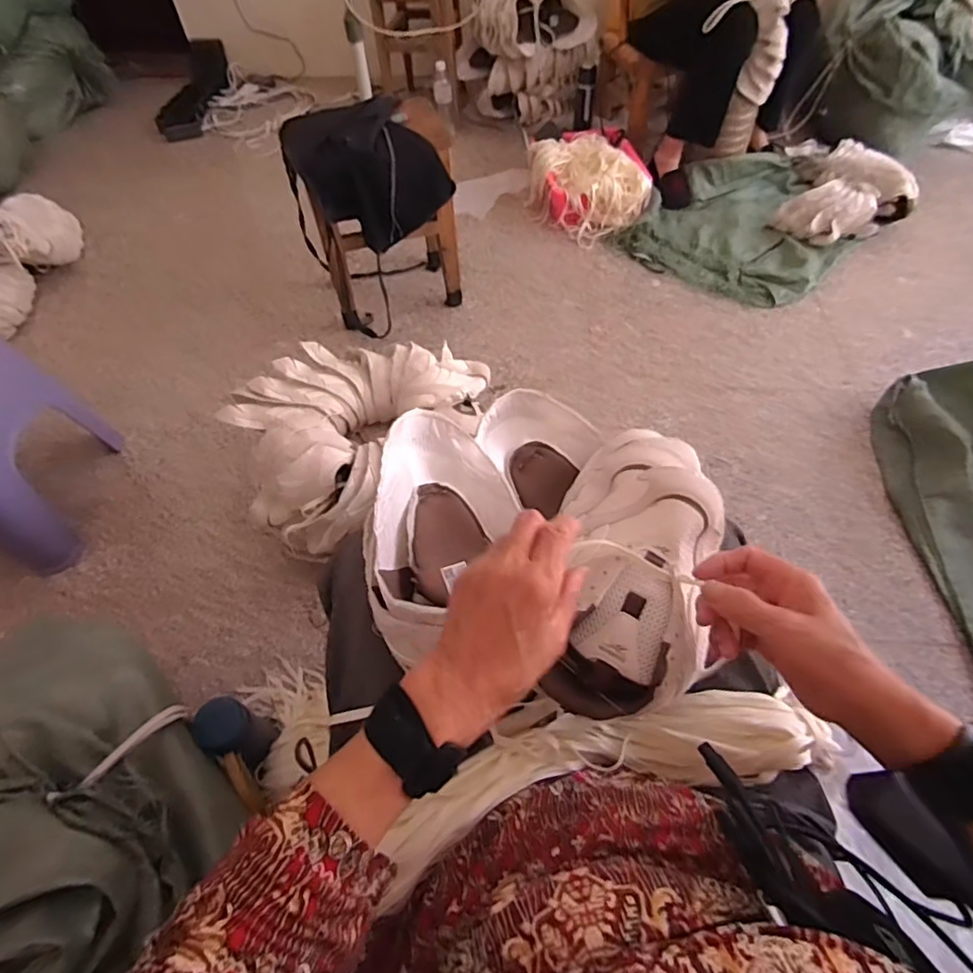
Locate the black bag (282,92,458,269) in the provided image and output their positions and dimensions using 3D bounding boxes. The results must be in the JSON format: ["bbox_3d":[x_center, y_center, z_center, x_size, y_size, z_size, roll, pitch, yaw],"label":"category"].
[{"bbox_3d":[-0.267,-0.701,1.269,0.325,0.212,0.241,-16,56,-9],"label":"black bag"}]

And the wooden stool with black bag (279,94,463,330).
[{"bbox_3d":[-0.252,-0.641,1.367,0.343,0.435,0.268,-11,56,-5],"label":"wooden stool with black bag"}]

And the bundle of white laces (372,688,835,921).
[{"bbox_3d":[0.086,0.240,0.475,0.375,0.046,0.094,-13,56,-7],"label":"bundle of white laces"}]

